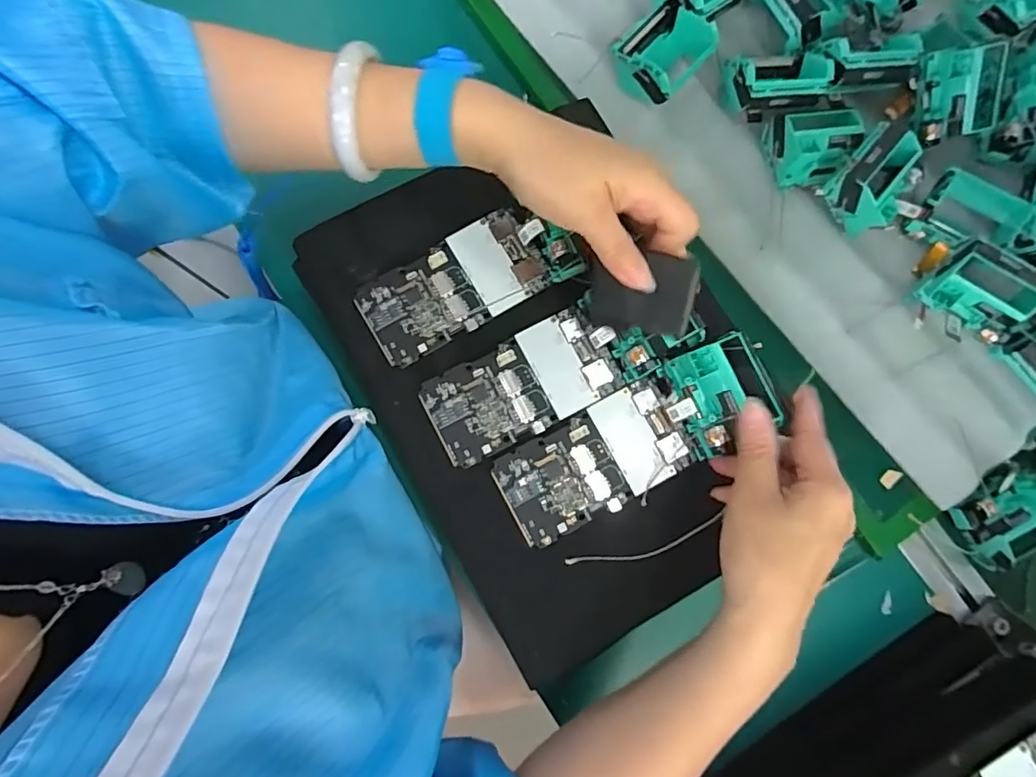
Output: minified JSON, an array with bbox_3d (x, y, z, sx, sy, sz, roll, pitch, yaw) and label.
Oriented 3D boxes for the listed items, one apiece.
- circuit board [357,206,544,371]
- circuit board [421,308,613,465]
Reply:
[{"bbox_3d":[-0.046,-0.070,0.375,0.123,0.012,0.063,-31,84,-6],"label":"circuit board"},{"bbox_3d":[-0.001,0.000,0.367,0.120,0.008,0.064,-29,84,-6],"label":"circuit board"}]

